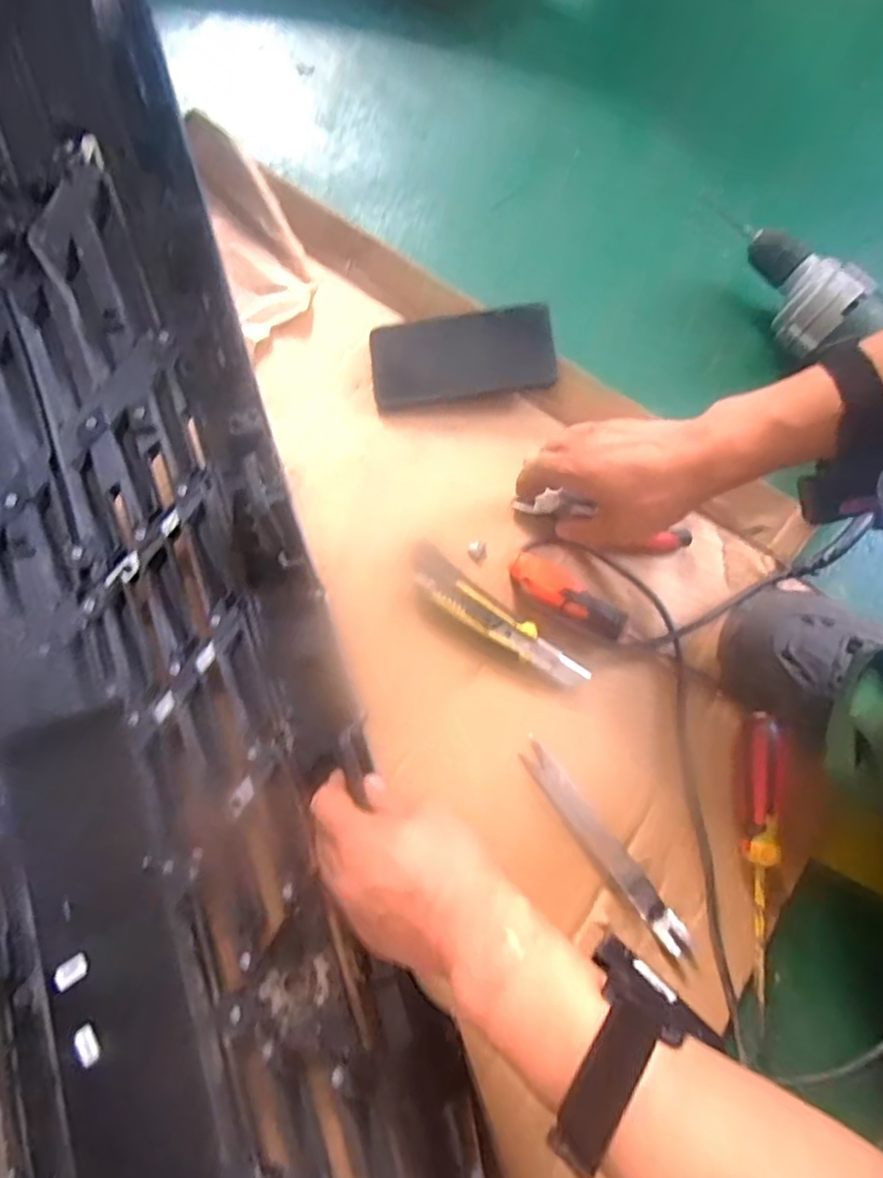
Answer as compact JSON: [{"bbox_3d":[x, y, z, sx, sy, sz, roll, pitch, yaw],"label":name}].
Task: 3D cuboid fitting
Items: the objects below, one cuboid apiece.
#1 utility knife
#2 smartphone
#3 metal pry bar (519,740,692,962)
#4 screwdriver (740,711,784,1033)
[{"bbox_3d":[0.043,0.026,0.520,0.171,0.014,0.033,38,78,8],"label":"utility knife"},{"bbox_3d":[0.019,-0.212,0.579,0.163,0.009,0.075,-8,97,4],"label":"smartphone"},{"bbox_3d":[0.123,0.194,0.480,0.022,0.013,0.175,-37,79,-10],"label":"metal pry bar"},{"bbox_3d":[0.232,0.197,0.468,0.026,0.026,0.204,9,76,1],"label":"screwdriver"}]

